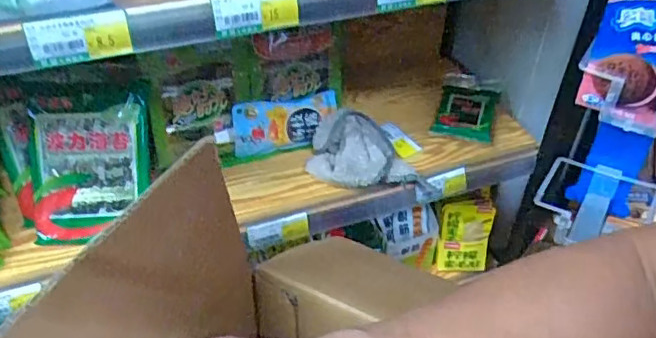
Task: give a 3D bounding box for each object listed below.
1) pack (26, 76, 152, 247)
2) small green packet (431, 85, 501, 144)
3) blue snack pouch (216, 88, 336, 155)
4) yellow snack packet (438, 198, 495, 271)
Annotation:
[{"bbox_3d":[-0.290,-0.008,0.695,0.142,0.192,0.048,0,6,-5],"label":"pack"},{"bbox_3d":[0.219,-0.094,0.897,0.088,0.021,0.127,13,42,13],"label":"small green packet"},{"bbox_3d":[-0.073,-0.066,0.815,0.172,0.074,0.032,-10,20,-13],"label":"blue snack pouch"},{"bbox_3d":[0.231,0.112,0.956,0.085,0.155,0.024,5,41,4],"label":"yellow snack packet"}]

